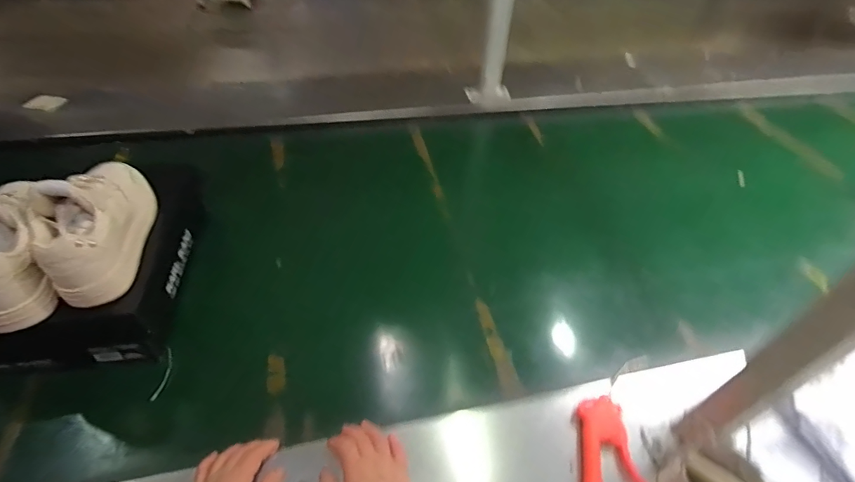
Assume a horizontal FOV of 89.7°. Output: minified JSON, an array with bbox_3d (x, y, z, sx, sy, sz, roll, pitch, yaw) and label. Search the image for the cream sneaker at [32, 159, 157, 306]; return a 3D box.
[{"bbox_3d":[-0.422,-0.041,0.551,0.081,0.109,0.230,-9,48,-12],"label":"cream sneaker"}]

